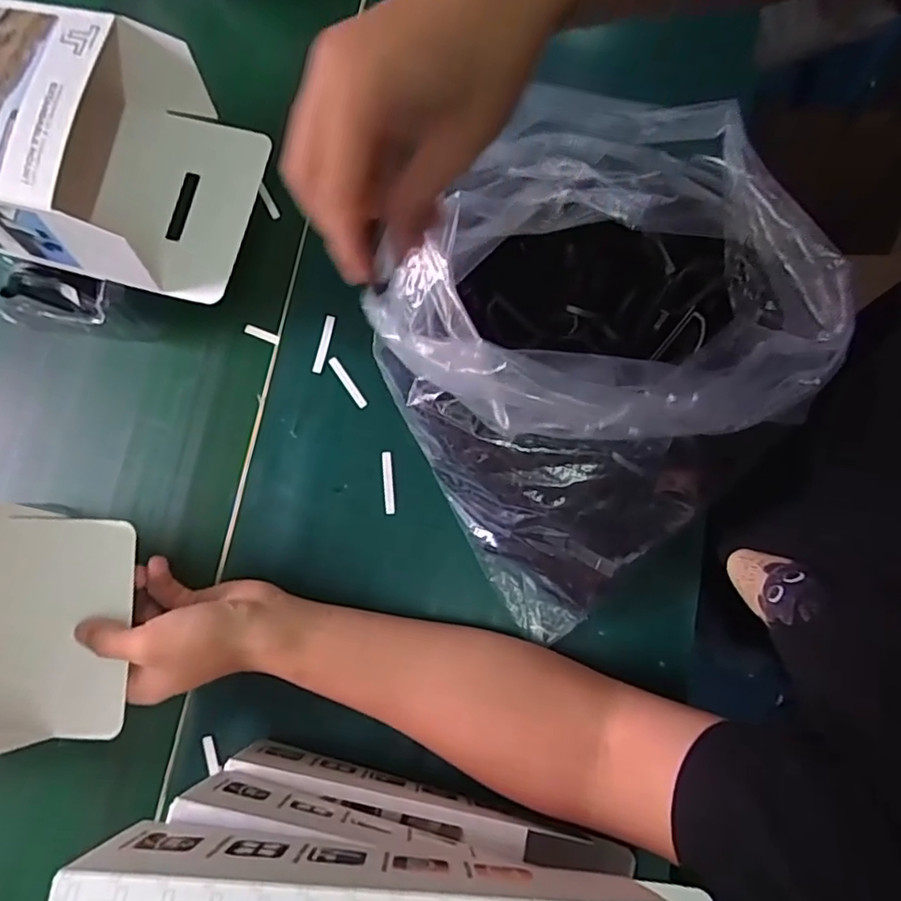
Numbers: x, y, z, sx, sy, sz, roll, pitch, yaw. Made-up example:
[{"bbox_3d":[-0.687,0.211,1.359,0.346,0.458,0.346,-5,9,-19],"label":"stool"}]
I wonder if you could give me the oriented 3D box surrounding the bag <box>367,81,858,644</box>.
[{"bbox_3d":[0.084,-0.065,0.381,0.237,0.134,0.316,34,82,6],"label":"bag"}]

